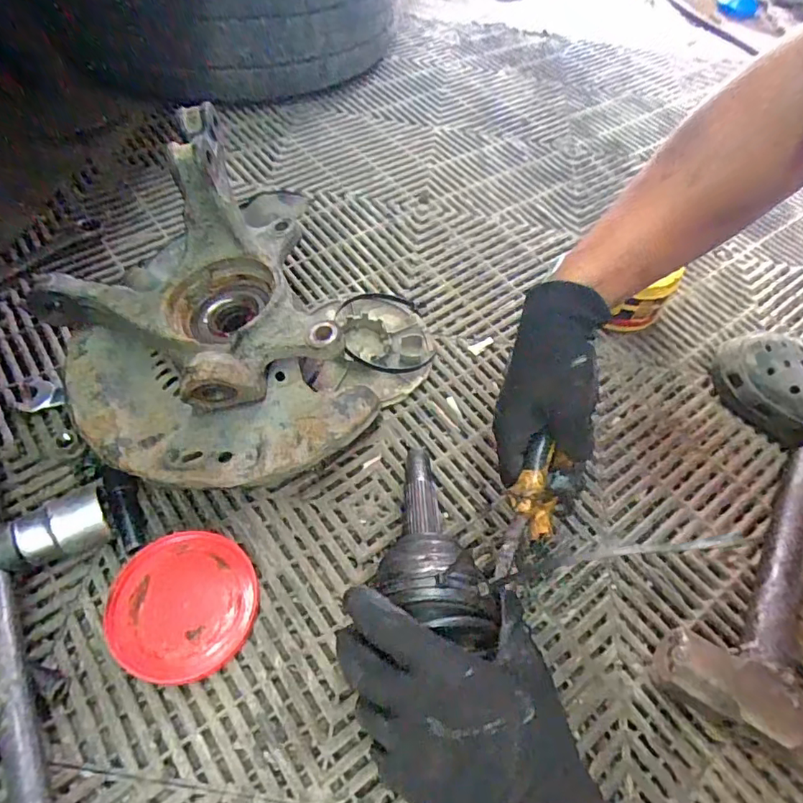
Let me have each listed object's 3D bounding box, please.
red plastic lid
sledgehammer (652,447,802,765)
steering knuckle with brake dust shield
[{"bbox_3d":[-0.159,0.149,0.391,0.100,0.019,0.101,3,55,-4],"label":"red plastic lid"},{"bbox_3d":[0.295,0.140,0.424,0.126,0.049,0.259,28,57,13],"label":"sledgehammer"},{"bbox_3d":[-0.122,-0.073,0.442,0.255,0.173,0.300,24,57,11],"label":"steering knuckle with brake dust shield"}]

